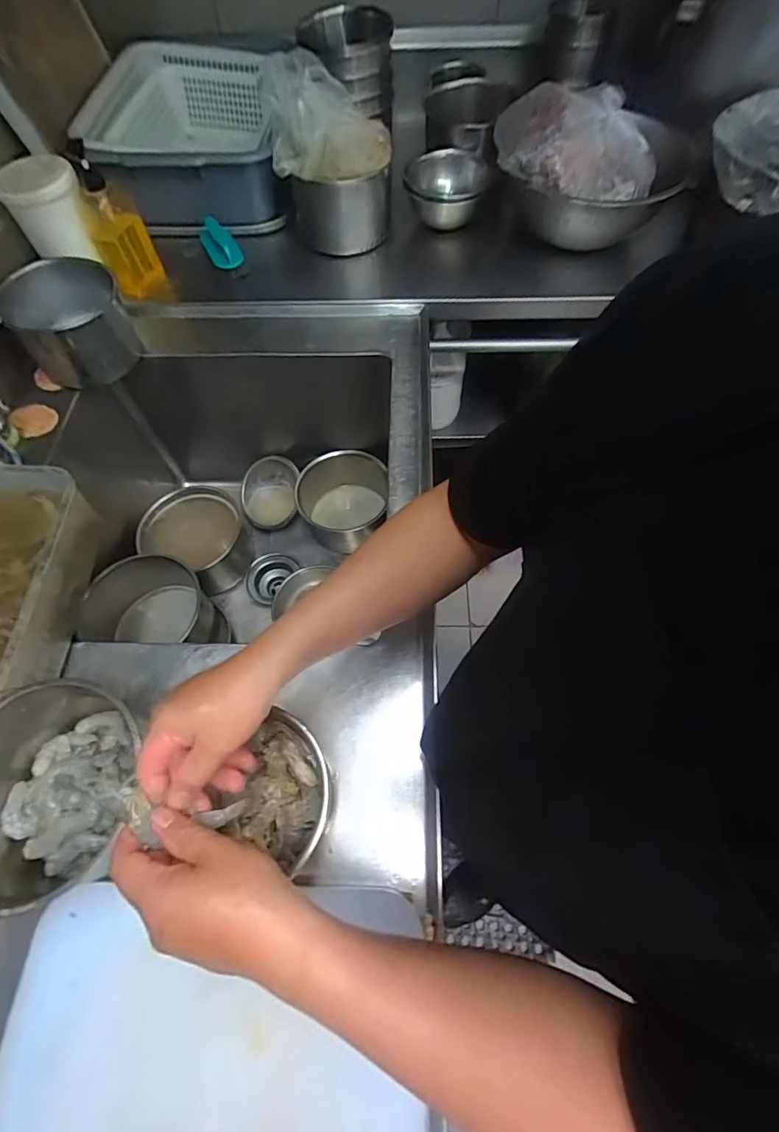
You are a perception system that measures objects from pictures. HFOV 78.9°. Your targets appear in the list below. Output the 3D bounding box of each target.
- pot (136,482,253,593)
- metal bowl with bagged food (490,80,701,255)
[{"bbox_3d":[-0.383,-0.057,0.967,0.181,0.112,0.169,0,63,1],"label":"pot"},{"bbox_3d":[0.340,-0.672,0.794,0.315,0.147,0.209,12,64,7],"label":"metal bowl with bagged food"}]

